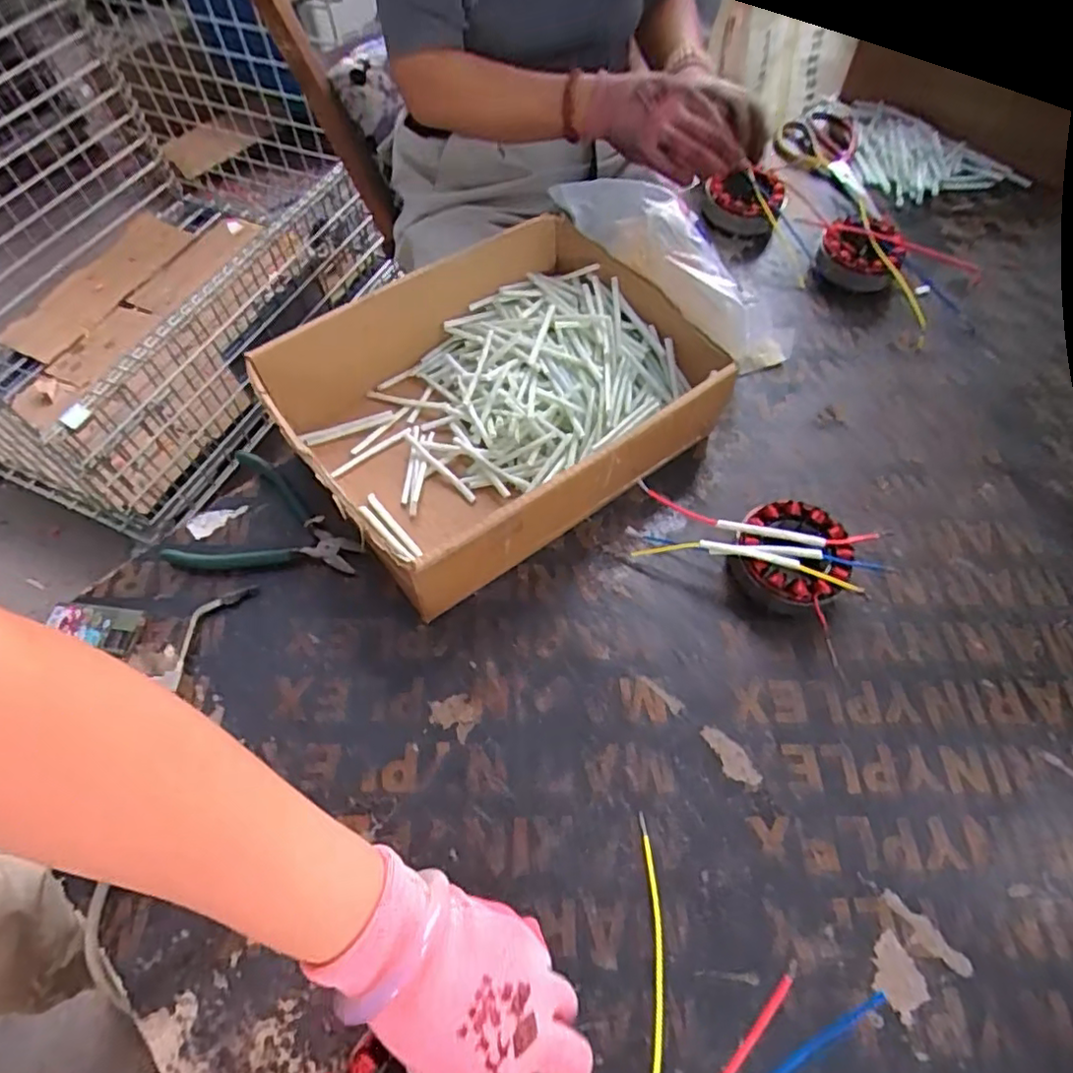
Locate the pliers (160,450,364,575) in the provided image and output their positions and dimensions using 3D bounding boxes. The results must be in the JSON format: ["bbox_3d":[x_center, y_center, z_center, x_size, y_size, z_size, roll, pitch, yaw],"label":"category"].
[{"bbox_3d":[-0.216,-0.019,0.521,0.149,0.019,0.104,4,60,2],"label":"pliers"}]

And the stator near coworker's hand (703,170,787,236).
[{"bbox_3d":[0.237,-0.381,0.723,0.087,0.049,0.069,14,61,7],"label":"stator near coworker's hand"}]

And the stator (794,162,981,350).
[{"bbox_3d":[0.372,-0.298,0.667,0.203,0.060,0.149,34,65,18],"label":"stator"}]

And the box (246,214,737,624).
[{"bbox_3d":[-0.034,-0.118,0.539,0.329,0.096,0.261,-31,65,-17],"label":"box"}]

